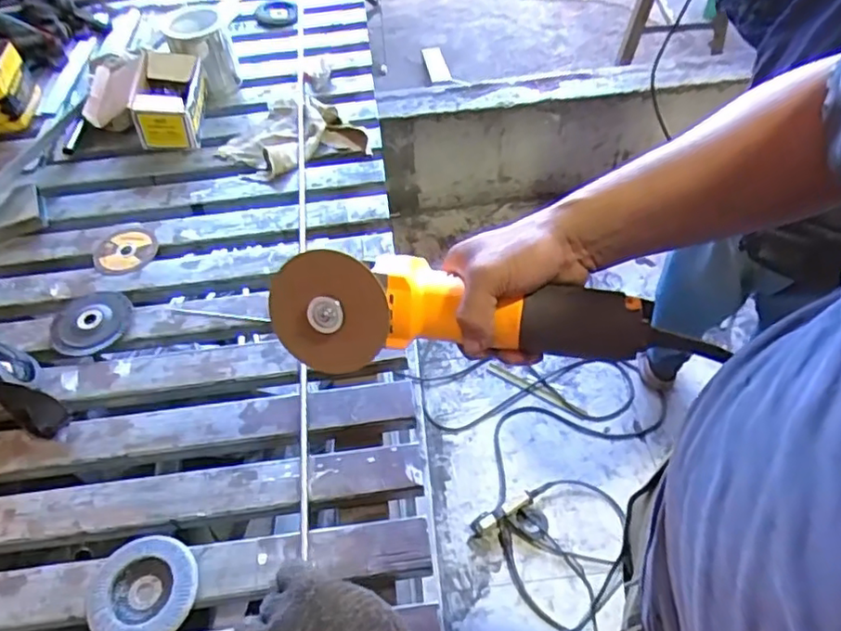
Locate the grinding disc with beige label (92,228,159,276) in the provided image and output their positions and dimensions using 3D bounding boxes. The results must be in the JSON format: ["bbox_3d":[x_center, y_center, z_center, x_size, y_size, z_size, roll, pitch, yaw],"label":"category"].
[{"bbox_3d":[-0.390,-0.087,0.822,0.081,0.008,0.075,-1,52,1],"label":"grinding disc with beige label"}]

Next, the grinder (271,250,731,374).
[{"bbox_3d":[0.037,-0.012,0.482,0.298,0.070,0.085,2,52,7],"label":"grinder"}]

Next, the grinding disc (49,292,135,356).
[{"bbox_3d":[-0.390,0.008,0.744,0.092,0.016,0.085,-1,52,1],"label":"grinding disc"}]

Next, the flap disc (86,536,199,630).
[{"bbox_3d":[-0.245,0.243,0.552,0.092,0.013,0.091,-1,52,1],"label":"flap disc"}]

